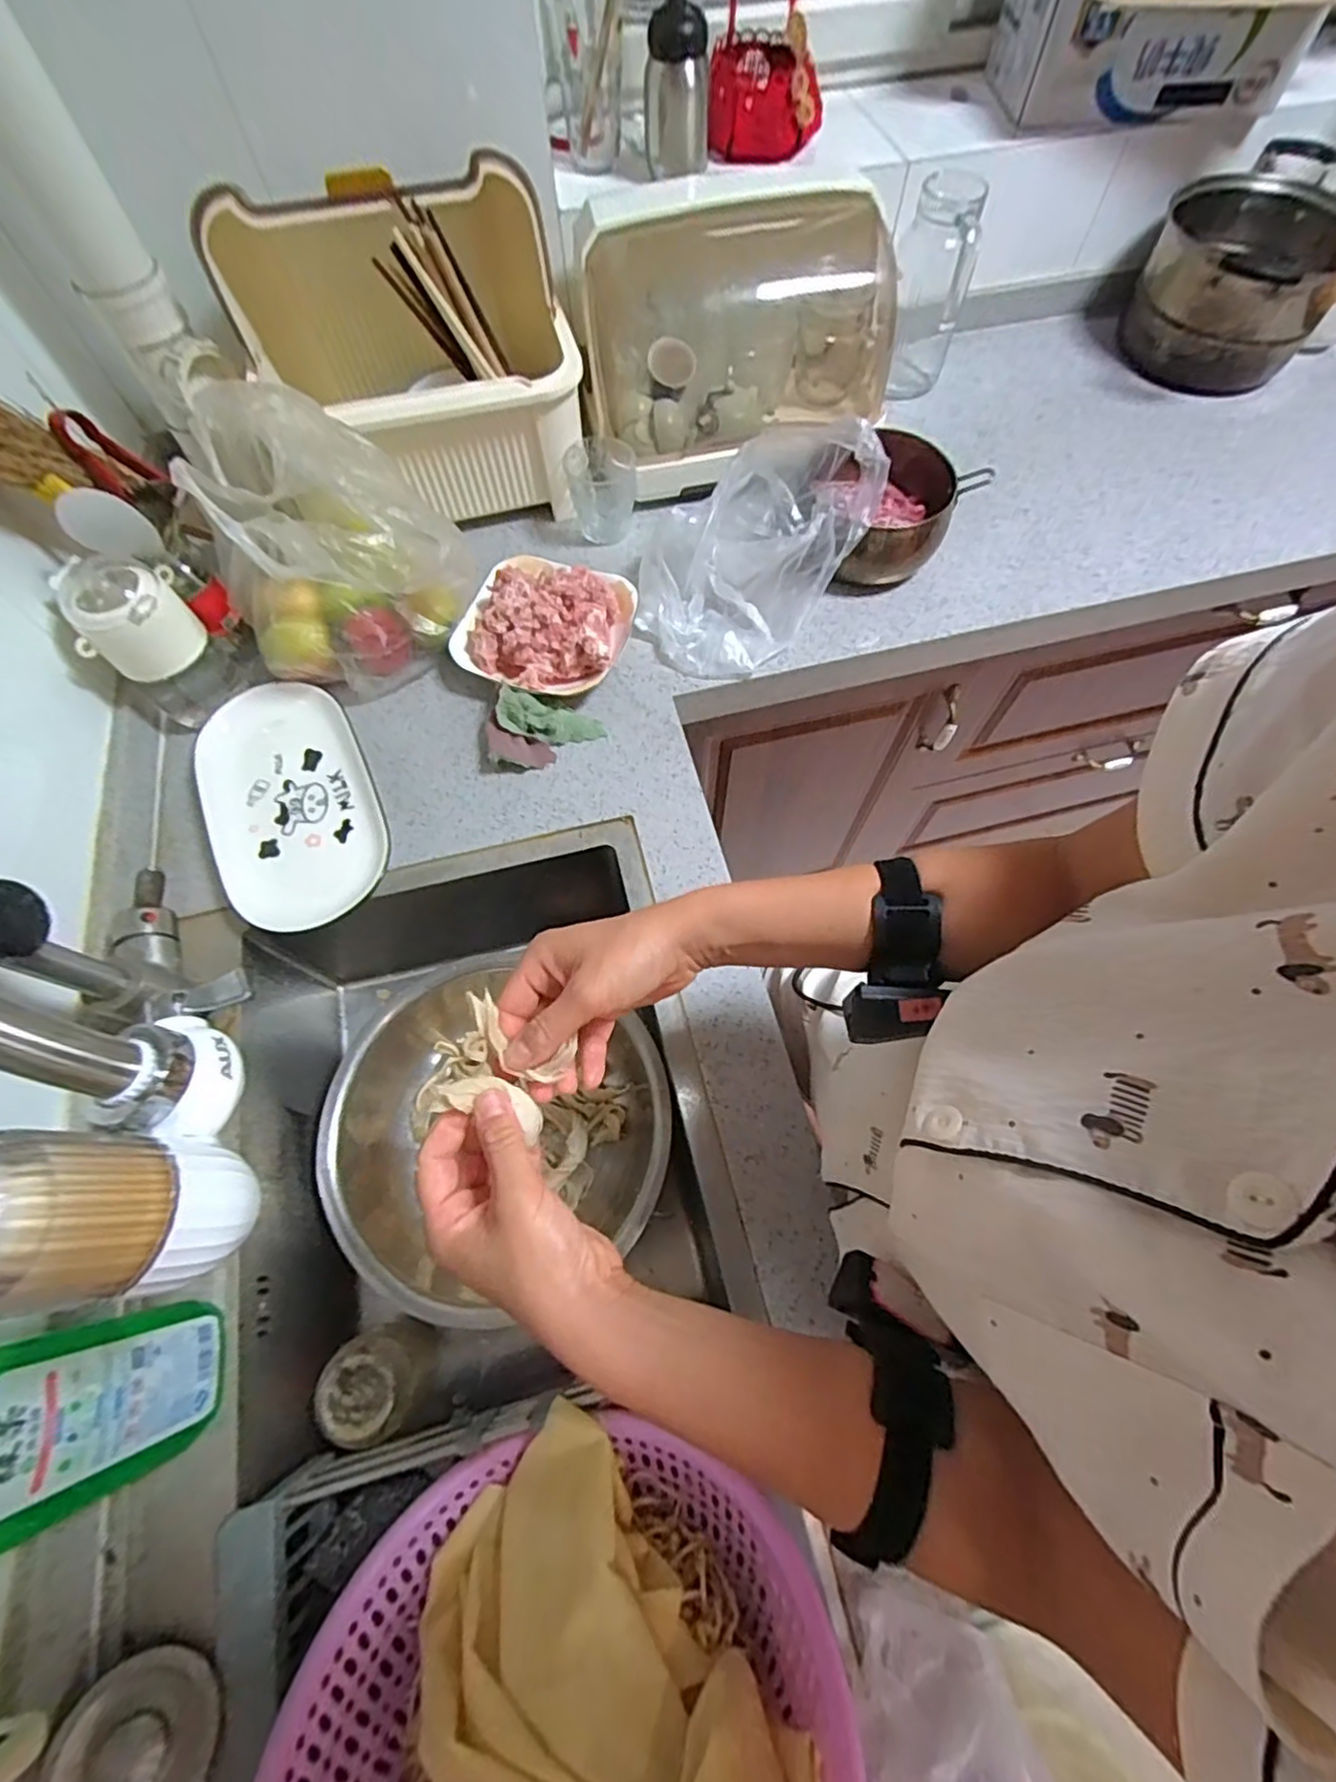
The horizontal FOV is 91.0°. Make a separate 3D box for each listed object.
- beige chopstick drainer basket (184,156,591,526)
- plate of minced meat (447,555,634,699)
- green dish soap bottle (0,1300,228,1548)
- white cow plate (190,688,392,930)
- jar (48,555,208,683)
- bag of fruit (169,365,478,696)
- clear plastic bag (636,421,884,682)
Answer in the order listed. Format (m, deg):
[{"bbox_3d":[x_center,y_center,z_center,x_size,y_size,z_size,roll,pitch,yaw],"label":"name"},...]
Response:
[{"bbox_3d":[-0.268,-0.549,0.692,0.336,0.242,0.157,-9,66,-4],"label":"beige chopstick drainer basket"},{"bbox_3d":[-0.137,-0.290,0.699,0.182,0.077,0.158,14,67,7],"label":"plate of minced meat"},{"bbox_3d":[-0.342,0.283,0.337,0.055,0.262,0.088,-7,66,-3],"label":"green dish soap bottle"},{"bbox_3d":[-0.366,-0.081,0.634,0.148,0.025,0.273,-24,68,-10],"label":"white cow plate"},{"bbox_3d":[-0.488,-0.248,0.597,0.085,0.075,0.075,-22,67,-9],"label":"jar"},{"bbox_3d":[-0.342,-0.340,0.650,0.207,0.207,0.227,-35,70,-14],"label":"bag of fruit"},{"bbox_3d":[0.076,-0.367,0.690,0.185,0.139,0.239,41,72,17],"label":"clear plastic bag"}]

